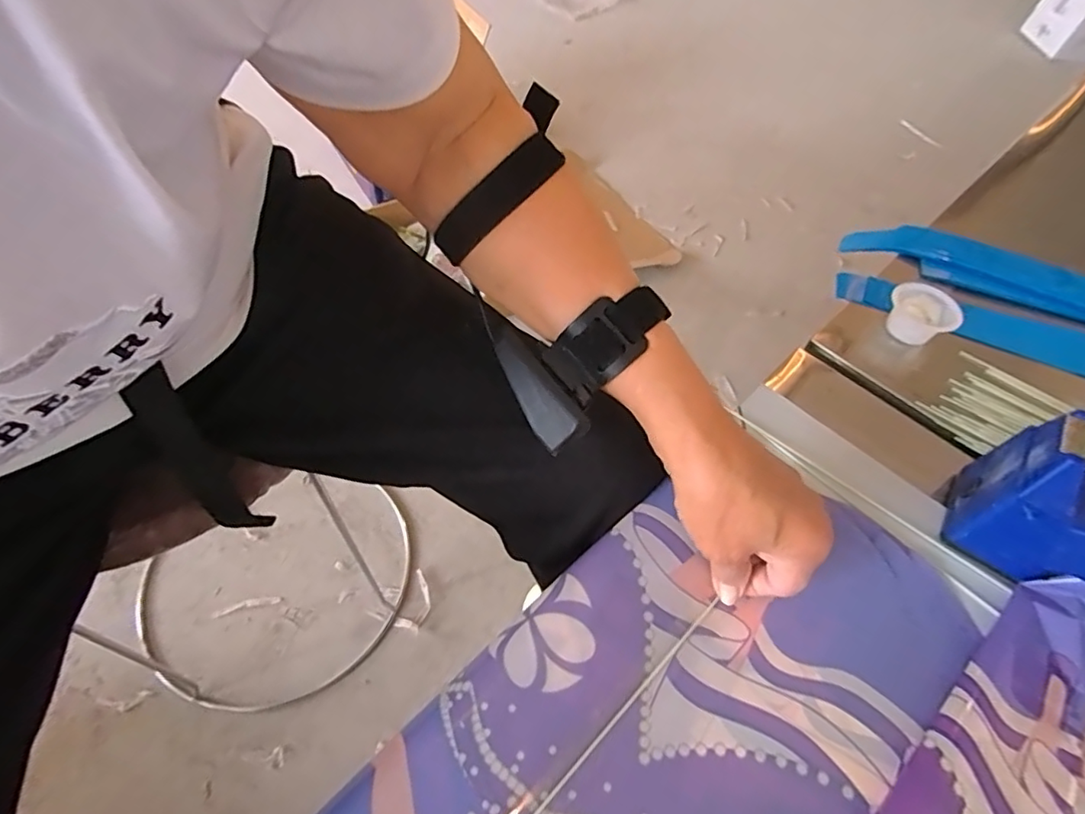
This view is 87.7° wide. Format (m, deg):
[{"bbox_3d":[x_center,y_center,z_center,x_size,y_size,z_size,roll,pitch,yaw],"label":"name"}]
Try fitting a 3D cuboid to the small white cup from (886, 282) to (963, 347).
[{"bbox_3d":[0.318,-0.078,0.477,0.053,0.033,0.051,2,56,-3],"label":"small white cup"}]

